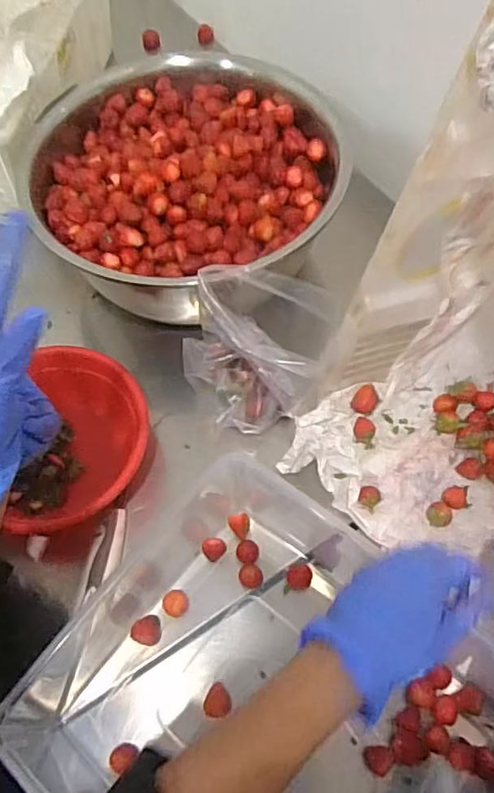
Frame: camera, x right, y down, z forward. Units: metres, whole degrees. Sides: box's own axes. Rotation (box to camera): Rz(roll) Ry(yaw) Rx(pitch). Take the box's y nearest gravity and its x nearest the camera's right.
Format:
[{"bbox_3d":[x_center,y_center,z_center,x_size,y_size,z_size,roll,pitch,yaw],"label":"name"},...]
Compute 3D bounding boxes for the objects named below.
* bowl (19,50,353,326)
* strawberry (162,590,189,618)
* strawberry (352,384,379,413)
[{"bbox_3d":[-0.072,-0.255,0.683,0.341,0.114,0.317,-13,62,-6],"label":"bowl"},{"bbox_3d":[-0.066,0.191,0.545,0.023,0.018,0.022,-1,61,1],"label":"strawberry"},{"bbox_3d":[0.125,0.005,0.625,0.025,0.029,0.023,-1,61,1],"label":"strawberry"}]

